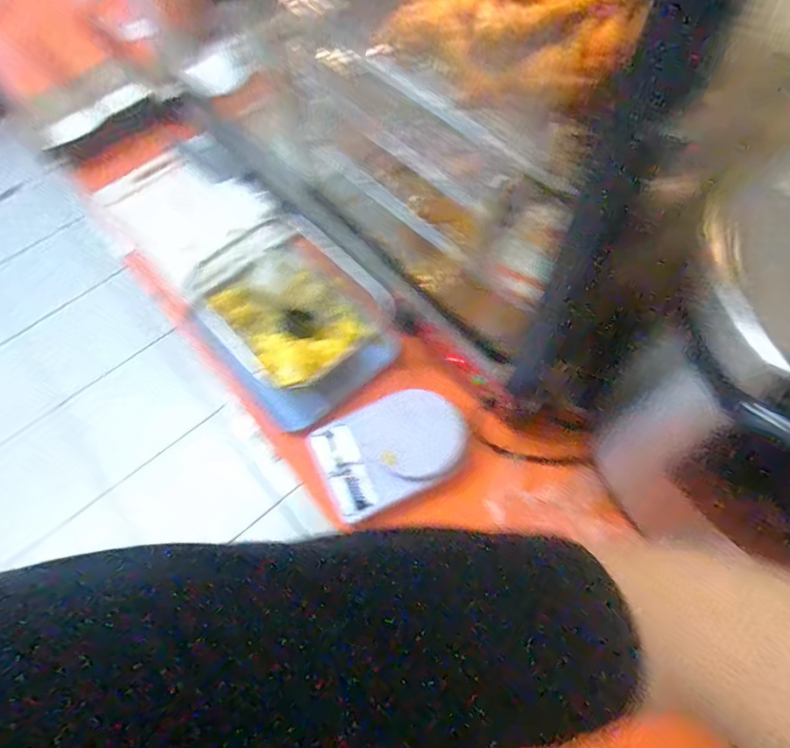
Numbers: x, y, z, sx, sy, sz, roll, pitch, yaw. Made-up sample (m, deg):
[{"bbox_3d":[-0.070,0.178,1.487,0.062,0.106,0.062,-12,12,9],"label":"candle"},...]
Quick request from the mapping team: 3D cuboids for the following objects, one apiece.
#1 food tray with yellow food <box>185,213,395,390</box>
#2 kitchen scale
[{"bbox_3d":[-0.149,-0.108,0.692,0.248,0.061,0.210,41,74,18],"label":"food tray with yellow food"},{"bbox_3d":[-0.003,0.096,0.635,0.185,0.029,0.126,-26,67,-9],"label":"kitchen scale"}]

